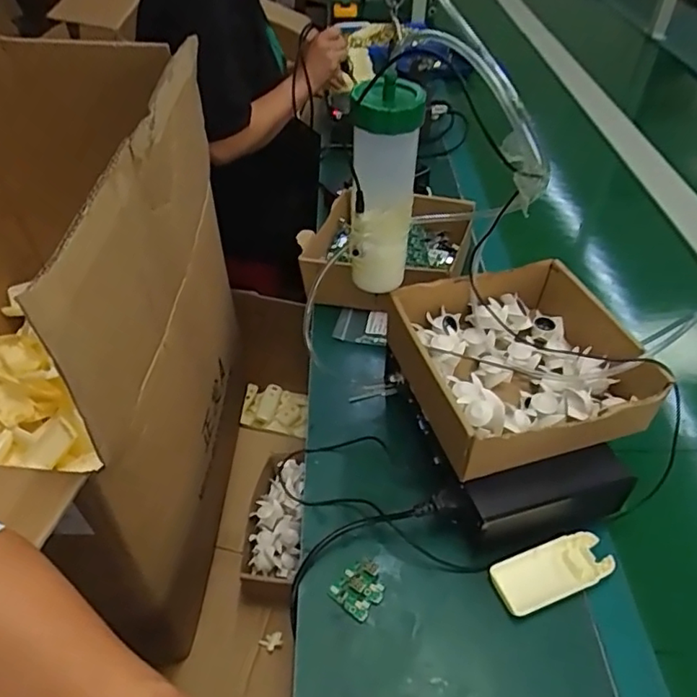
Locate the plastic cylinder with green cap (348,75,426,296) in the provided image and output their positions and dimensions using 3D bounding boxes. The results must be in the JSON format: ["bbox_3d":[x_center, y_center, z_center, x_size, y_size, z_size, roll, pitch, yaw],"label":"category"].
[{"bbox_3d":[0.029,-0.133,0.510,0.054,0.190,0.047,4,43,3],"label":"plastic cylinder with green cap"}]

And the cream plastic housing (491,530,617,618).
[{"bbox_3d":[0.179,0.198,0.509,0.106,0.019,0.046,-15,45,-17],"label":"cream plastic housing"}]

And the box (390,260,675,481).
[{"bbox_3d":[0.176,0.012,0.573,0.229,0.076,0.204,-10,44,-13],"label":"box"}]

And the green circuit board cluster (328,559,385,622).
[{"bbox_3d":[0.010,0.209,0.505,0.039,0.008,0.044,30,50,27],"label":"green circuit board cluster"}]

